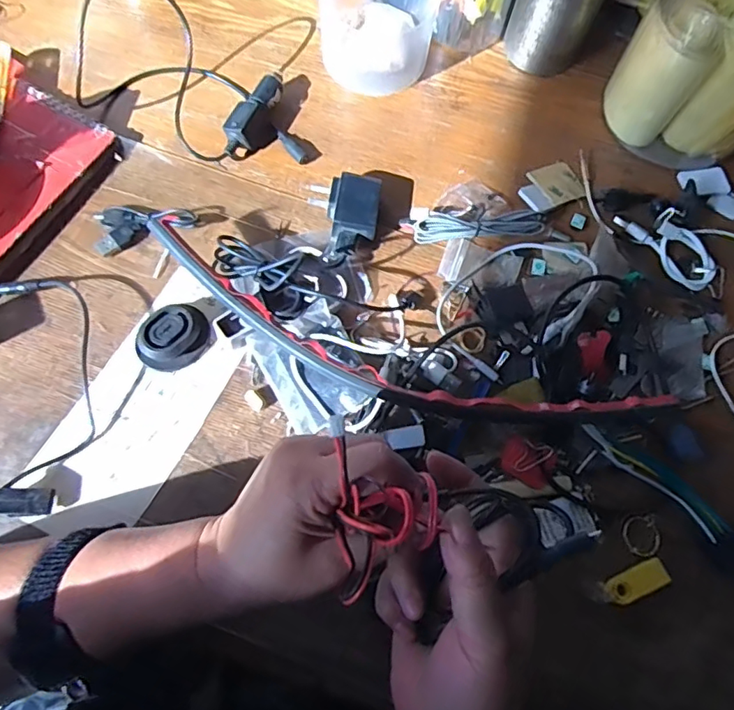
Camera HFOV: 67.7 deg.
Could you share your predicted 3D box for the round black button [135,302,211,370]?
[{"bbox_3d":[-0.135,-0.013,0.381,0.049,0.019,0.041,-41,77,-15],"label":"round black button"}]

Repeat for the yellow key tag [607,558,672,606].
[{"bbox_3d":[0.170,0.143,0.343,0.040,0.005,0.017,-21,73,-10],"label":"yellow key tag"}]

